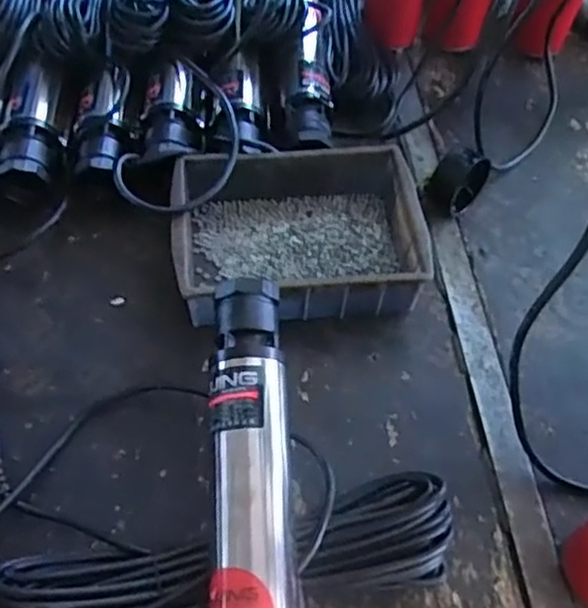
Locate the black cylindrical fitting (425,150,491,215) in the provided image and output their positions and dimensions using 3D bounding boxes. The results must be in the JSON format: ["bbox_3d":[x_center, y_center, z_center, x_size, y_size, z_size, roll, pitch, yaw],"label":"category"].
[{"bbox_3d":[0.177,-0.137,0.761,0.085,0.072,0.045,-38,67,-24],"label":"black cylindrical fitting"}]

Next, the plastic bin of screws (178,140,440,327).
[{"bbox_3d":[0.002,-0.071,0.714,0.244,0.070,0.177,-3,57,-5],"label":"plastic bin of screws"}]

